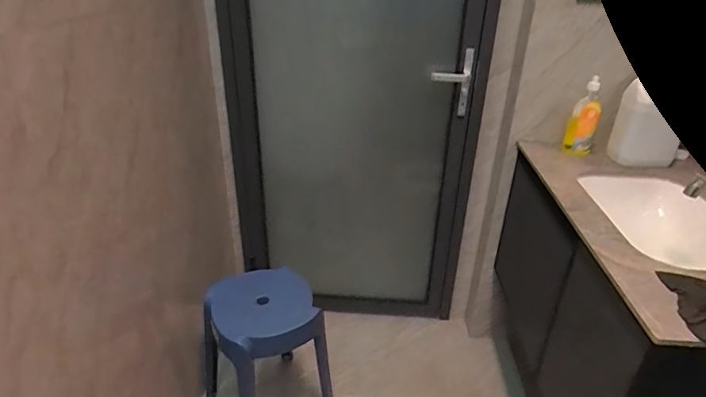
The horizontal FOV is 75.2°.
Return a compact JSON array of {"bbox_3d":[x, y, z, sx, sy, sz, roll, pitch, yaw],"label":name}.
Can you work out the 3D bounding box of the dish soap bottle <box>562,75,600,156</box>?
[{"bbox_3d":[0.622,-0.220,1.235,0.069,0.196,0.062,17,32,25],"label":"dish soap bottle"}]

